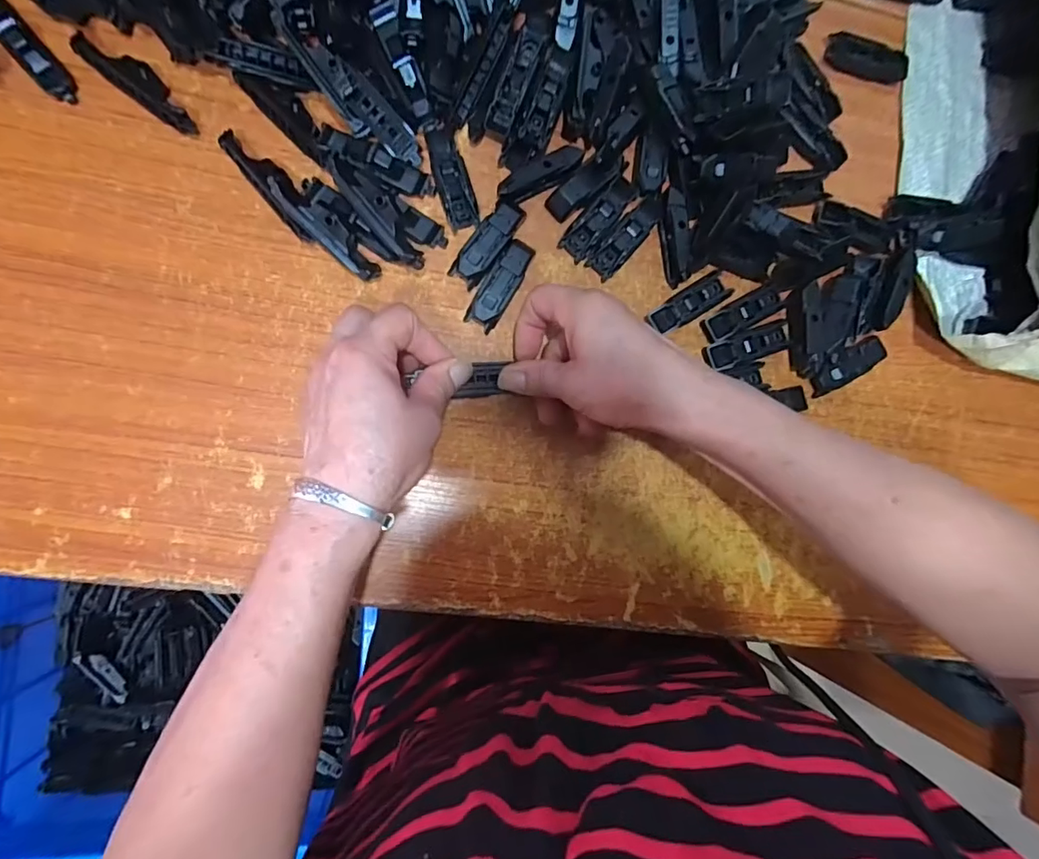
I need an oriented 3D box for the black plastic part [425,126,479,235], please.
[{"bbox_3d":[-0.046,-0.171,0.346,0.022,0.011,0.066,-17,90,-9],"label":"black plastic part"}]

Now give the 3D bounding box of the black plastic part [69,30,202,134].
[{"bbox_3d":[-0.239,-0.219,0.322,0.078,0.016,0.021,34,83,-6],"label":"black plastic part"}]

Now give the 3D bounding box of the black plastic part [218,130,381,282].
[{"bbox_3d":[-0.142,-0.142,0.325,0.122,0.025,0.024,43,82,-5],"label":"black plastic part"}]

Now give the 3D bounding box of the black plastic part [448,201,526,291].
[{"bbox_3d":[-0.020,-0.128,0.347,0.022,0.012,0.065,38,82,-5],"label":"black plastic part"}]

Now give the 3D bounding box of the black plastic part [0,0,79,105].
[{"bbox_3d":[-0.306,-0.238,0.309,0.017,0.017,0.082,-42,94,-9],"label":"black plastic part"}]

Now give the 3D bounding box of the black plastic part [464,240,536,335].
[{"bbox_3d":[-0.012,-0.100,0.349,0.022,0.014,0.066,31,83,-6],"label":"black plastic part"}]

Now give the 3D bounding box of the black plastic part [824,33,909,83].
[{"bbox_3d":[0.274,-0.291,0.401,0.064,0.009,0.025,11,85,-8],"label":"black plastic part"}]

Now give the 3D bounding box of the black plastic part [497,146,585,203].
[{"bbox_3d":[0.015,-0.175,0.346,0.063,0.010,0.016,-32,92,-9],"label":"black plastic part"}]

